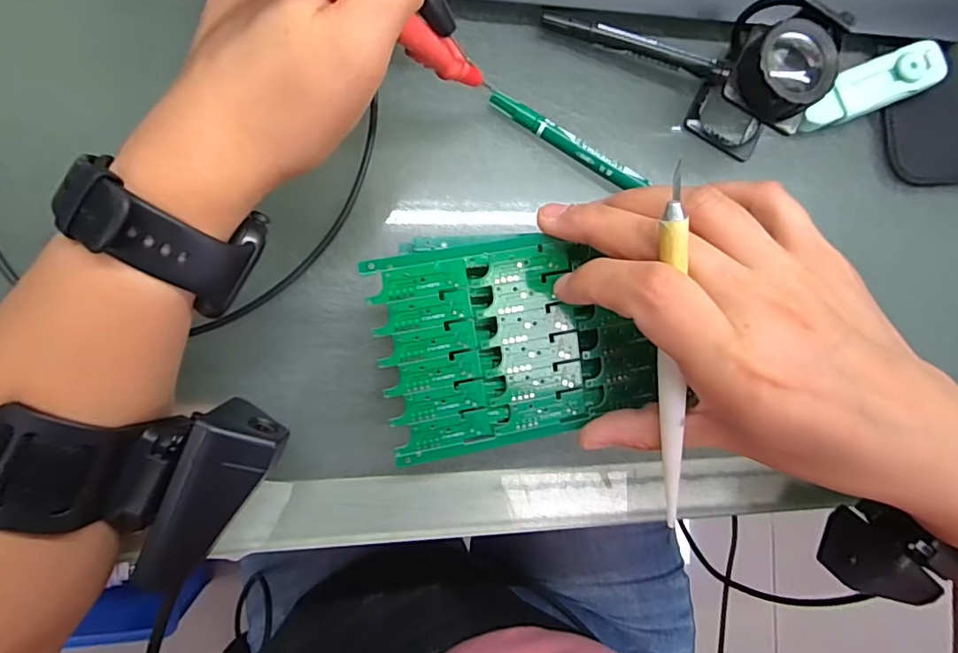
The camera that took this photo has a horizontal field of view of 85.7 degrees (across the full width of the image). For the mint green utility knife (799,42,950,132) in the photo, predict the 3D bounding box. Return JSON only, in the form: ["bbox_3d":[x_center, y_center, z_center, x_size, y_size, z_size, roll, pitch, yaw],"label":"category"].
[{"bbox_3d":[0.211,-0.129,0.278,0.081,0.018,0.025,-22,90,-10],"label":"mint green utility knife"}]

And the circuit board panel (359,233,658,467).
[{"bbox_3d":[0.017,0.006,0.219,0.115,0.004,0.084,-11,101,-9],"label":"circuit board panel"}]

